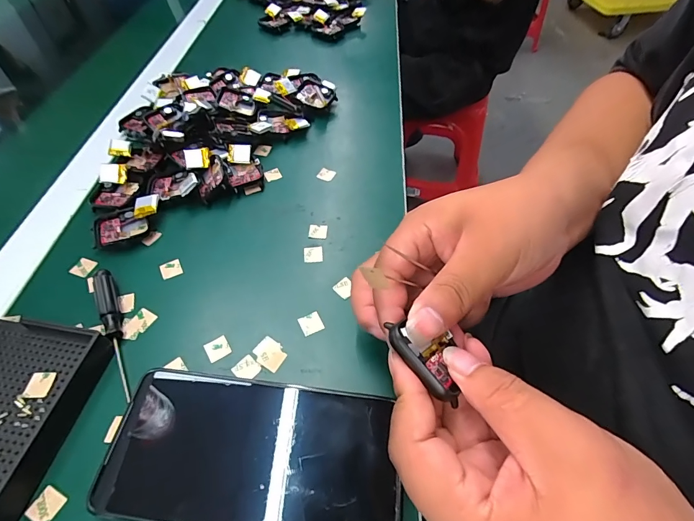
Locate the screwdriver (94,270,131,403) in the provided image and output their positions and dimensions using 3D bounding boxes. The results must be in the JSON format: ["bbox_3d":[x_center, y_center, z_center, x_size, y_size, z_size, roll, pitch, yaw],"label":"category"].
[{"bbox_3d":[-0.163,0.047,0.259,0.010,0.015,0.100,-22,57,-17],"label":"screwdriver"}]

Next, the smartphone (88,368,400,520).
[{"bbox_3d":[-0.053,0.110,0.215,0.159,0.015,0.080,5,53,2],"label":"smartphone"}]

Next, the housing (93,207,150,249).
[{"bbox_3d":[-0.191,-0.027,0.316,0.041,0.009,0.036,-15,55,-12],"label":"housing"}]

